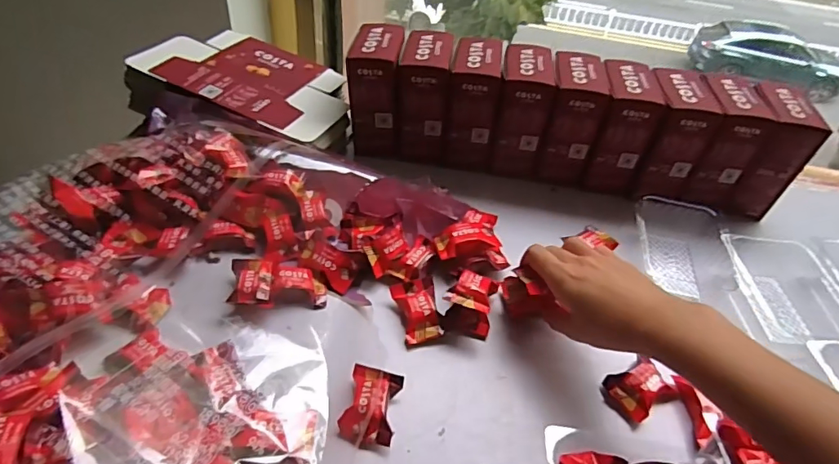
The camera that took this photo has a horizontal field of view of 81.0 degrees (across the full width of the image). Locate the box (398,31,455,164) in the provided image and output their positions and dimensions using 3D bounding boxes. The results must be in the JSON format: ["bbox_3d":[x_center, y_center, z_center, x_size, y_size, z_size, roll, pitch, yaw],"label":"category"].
[{"bbox_3d":[0.007,-0.157,0.579,0.059,0.123,0.087,6,43,-1],"label":"box"}]

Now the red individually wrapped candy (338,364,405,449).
[{"bbox_3d":[-0.035,0.125,0.356,0.038,0.017,0.057,11,43,4],"label":"red individually wrapped candy"}]

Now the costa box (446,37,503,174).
[{"bbox_3d":[0.063,-0.148,0.575,0.060,0.125,0.086,8,43,0],"label":"costa box"}]

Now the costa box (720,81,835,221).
[{"bbox_3d":[0.391,-0.090,0.560,0.056,0.126,0.078,12,43,5],"label":"costa box"}]

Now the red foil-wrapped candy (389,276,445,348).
[{"bbox_3d":[-0.001,0.067,0.423,0.036,0.018,0.058,-5,44,-13],"label":"red foil-wrapped candy"}]

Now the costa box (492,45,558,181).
[{"bbox_3d":[0.118,-0.139,0.572,0.058,0.122,0.081,10,43,2],"label":"costa box"}]

